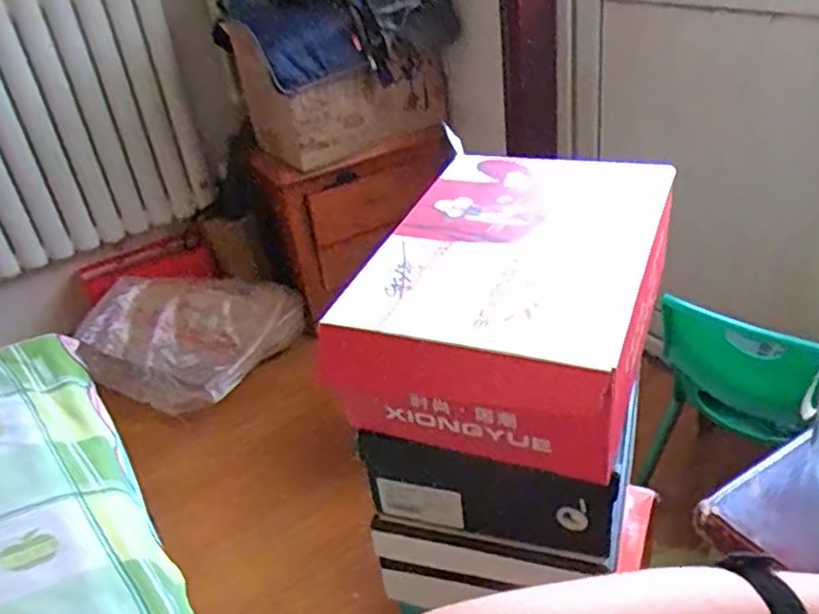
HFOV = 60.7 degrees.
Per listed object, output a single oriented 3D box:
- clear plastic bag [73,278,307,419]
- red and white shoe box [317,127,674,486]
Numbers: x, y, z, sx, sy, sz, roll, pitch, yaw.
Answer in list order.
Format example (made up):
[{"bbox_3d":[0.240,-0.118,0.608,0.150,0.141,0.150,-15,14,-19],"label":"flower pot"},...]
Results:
[{"bbox_3d":[-0.532,0.078,1.748,0.526,0.257,0.267,-17,34,-14],"label":"clear plastic bag"},{"bbox_3d":[0.100,-0.013,0.650,0.229,0.128,0.312,8,36,24],"label":"red and white shoe box"}]

